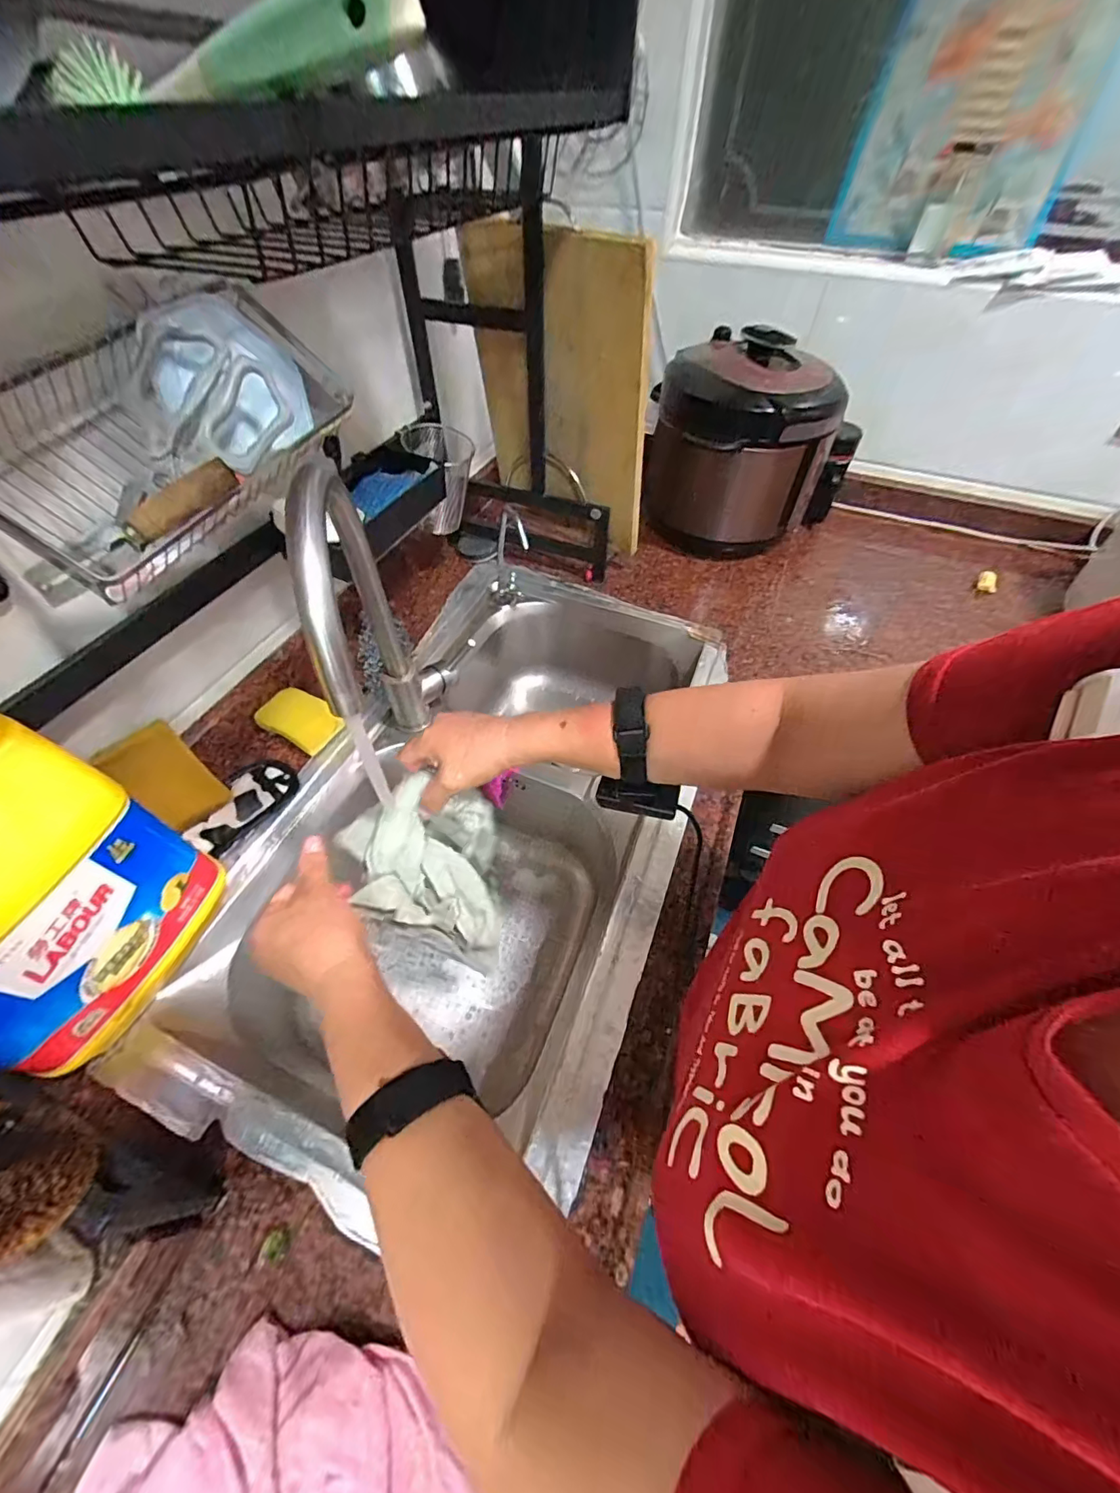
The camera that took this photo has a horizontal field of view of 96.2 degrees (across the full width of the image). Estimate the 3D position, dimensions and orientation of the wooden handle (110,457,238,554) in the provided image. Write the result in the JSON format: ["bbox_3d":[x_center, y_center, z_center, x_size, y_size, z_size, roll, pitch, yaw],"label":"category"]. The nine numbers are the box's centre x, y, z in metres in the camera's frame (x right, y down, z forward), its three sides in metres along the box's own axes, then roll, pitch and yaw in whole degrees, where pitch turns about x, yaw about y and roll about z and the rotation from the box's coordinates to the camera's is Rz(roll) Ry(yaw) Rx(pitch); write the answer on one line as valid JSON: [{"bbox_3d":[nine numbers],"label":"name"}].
[{"bbox_3d":[-0.292,-0.179,0.377,0.104,0.025,0.017,-37,61,-4],"label":"wooden handle"}]

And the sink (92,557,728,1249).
[{"bbox_3d":[-0.072,0.099,0.684,0.423,0.216,0.768,17,54,11],"label":"sink"}]

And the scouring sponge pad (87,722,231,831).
[{"bbox_3d":[-0.396,0.033,0.511,0.016,0.112,0.068,-2,42,24],"label":"scouring sponge pad"}]

